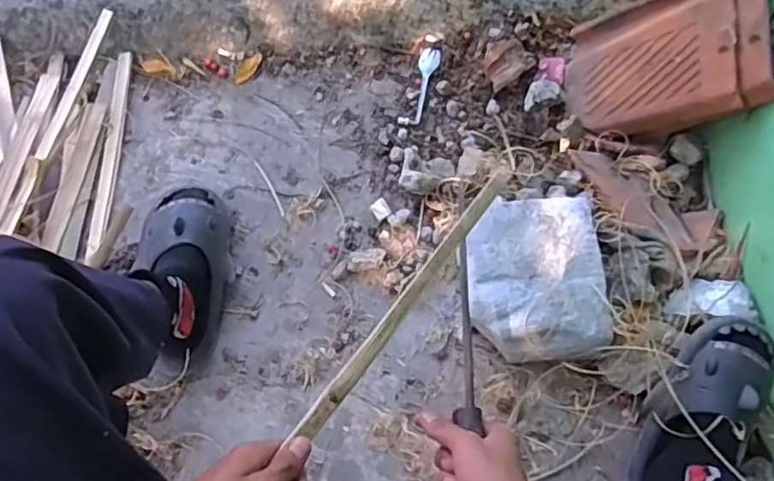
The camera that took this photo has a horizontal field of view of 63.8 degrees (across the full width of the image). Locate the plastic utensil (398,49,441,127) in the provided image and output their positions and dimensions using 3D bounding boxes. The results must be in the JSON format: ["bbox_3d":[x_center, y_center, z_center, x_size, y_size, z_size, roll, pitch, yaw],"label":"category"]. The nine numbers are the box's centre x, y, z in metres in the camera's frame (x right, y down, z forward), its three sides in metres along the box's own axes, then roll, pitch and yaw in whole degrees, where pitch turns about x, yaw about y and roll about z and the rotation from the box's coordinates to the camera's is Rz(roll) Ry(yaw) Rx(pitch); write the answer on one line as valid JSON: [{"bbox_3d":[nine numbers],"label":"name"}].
[{"bbox_3d":[0.060,-0.275,1.106,0.036,0.010,0.165,17,68,6],"label":"plastic utensil"}]

